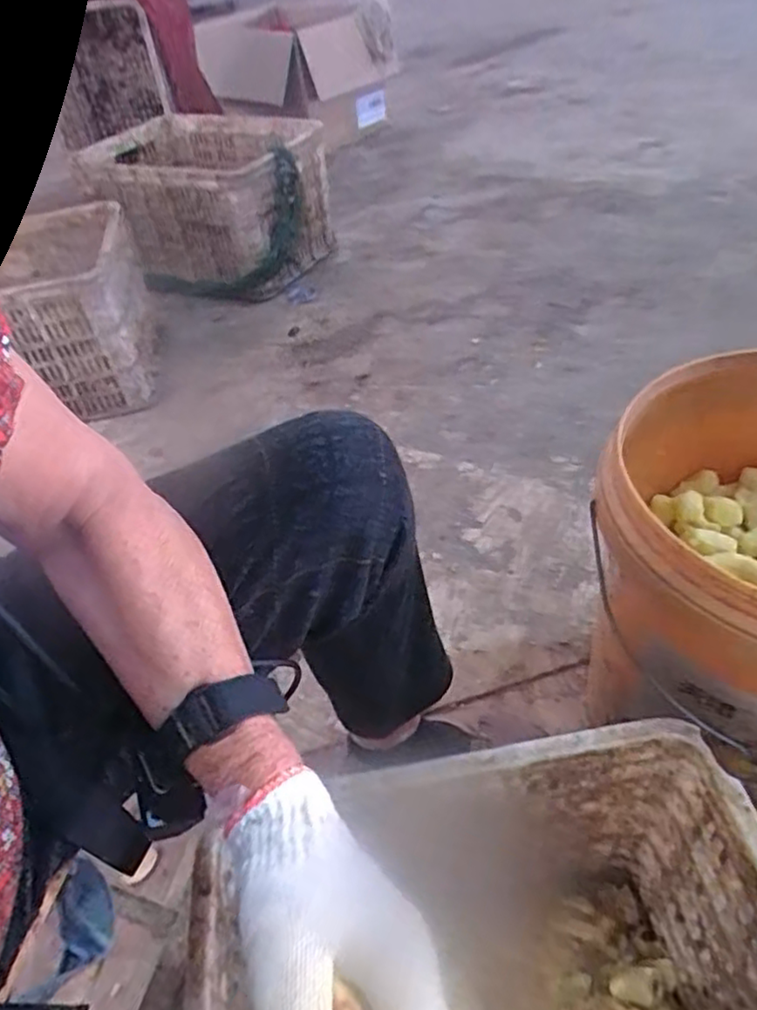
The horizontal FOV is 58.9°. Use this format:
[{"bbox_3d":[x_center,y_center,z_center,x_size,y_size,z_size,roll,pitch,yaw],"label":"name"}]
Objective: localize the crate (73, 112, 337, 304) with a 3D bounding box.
[{"bbox_3d":[-0.386,-0.694,1.563,0.535,0.291,0.332,16,50,22],"label":"crate"}]

